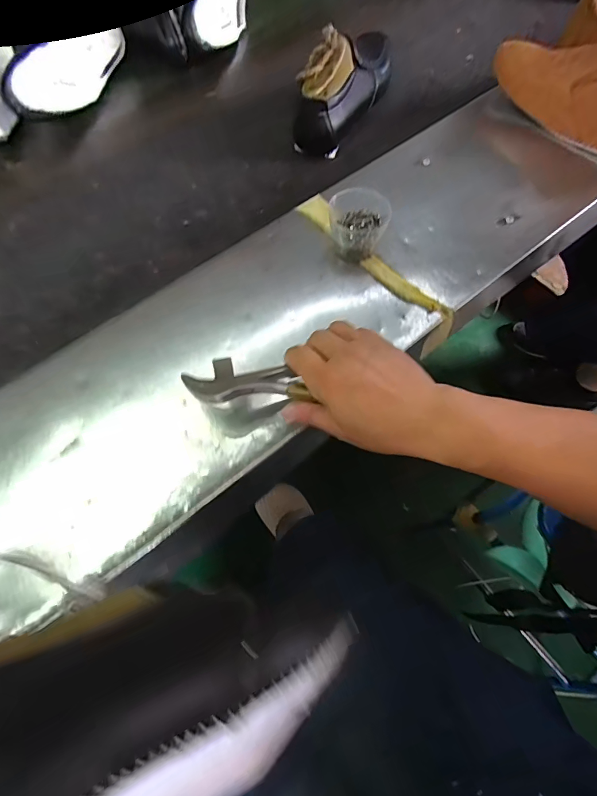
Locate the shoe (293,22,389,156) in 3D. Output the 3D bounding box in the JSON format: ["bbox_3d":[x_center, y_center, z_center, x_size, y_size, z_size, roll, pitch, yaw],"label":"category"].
[{"bbox_3d":[0.075,-0.460,0.569,0.070,0.105,0.238,26,69,14],"label":"shoe"}]

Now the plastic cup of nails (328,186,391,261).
[{"bbox_3d":[0.066,-0.182,0.433,0.059,0.046,0.062,-2,65,2],"label":"plastic cup of nails"}]

